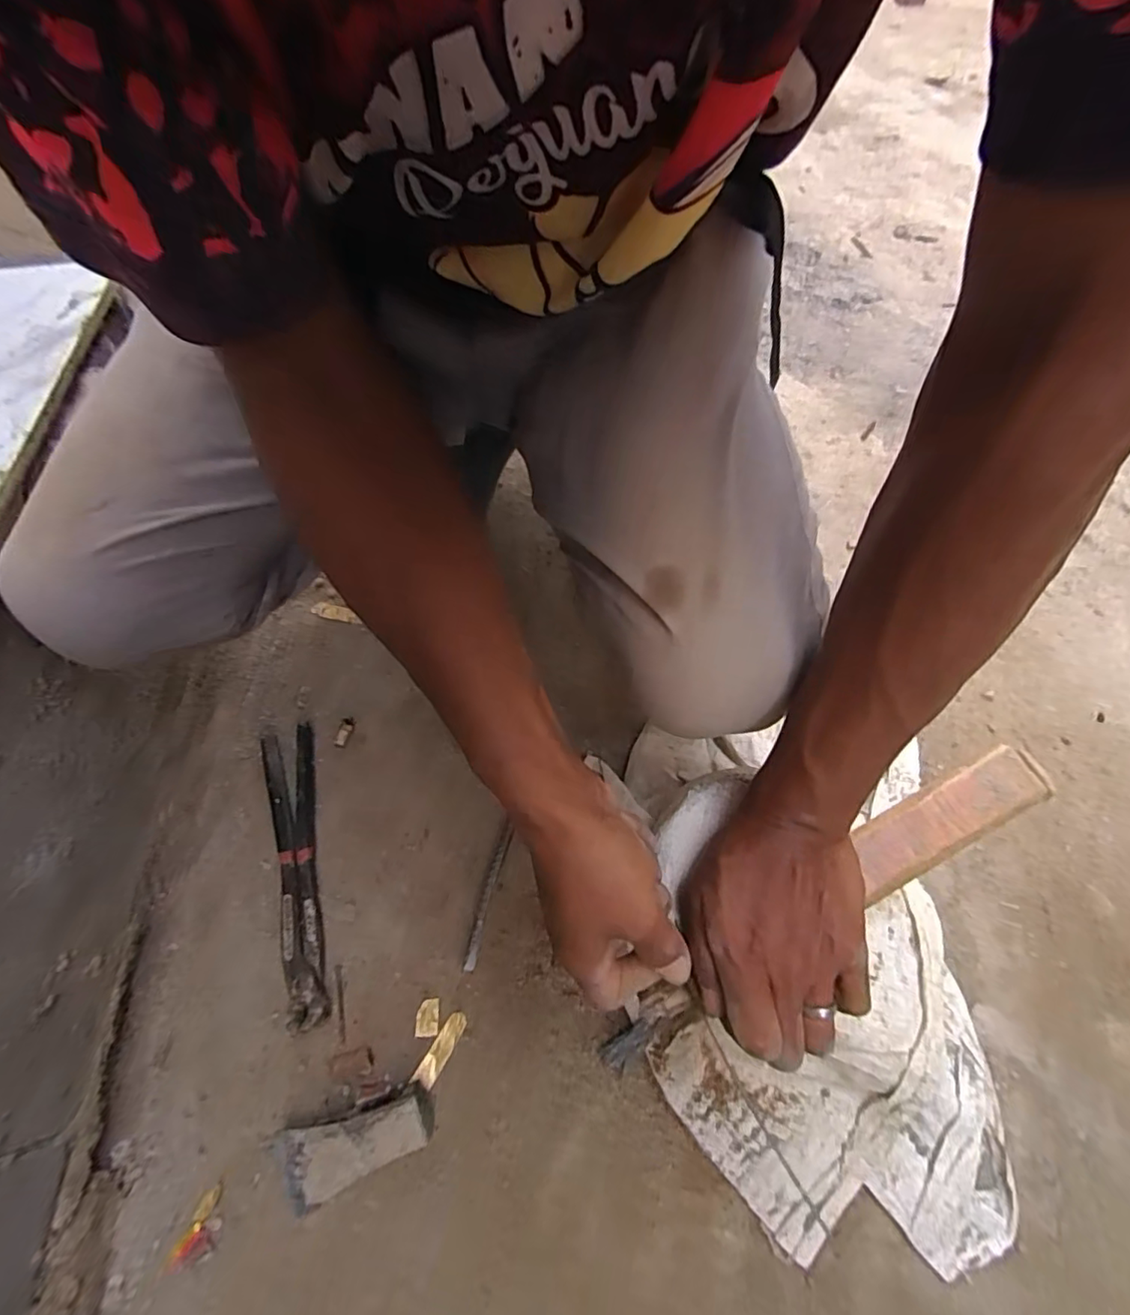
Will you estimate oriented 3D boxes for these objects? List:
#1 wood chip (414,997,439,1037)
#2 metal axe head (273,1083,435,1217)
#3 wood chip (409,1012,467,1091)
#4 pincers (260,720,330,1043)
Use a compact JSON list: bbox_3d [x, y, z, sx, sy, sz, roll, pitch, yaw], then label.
[{"bbox_3d":[-0.104,0.272,0.420,0.017,0.004,0.024,-1,61,2],"label":"wood chip"},{"bbox_3d":[-0.141,0.329,0.374,0.100,0.027,0.045,-16,62,-6],"label":"metal axe head"},{"bbox_3d":[-0.092,0.289,0.412,0.016,0.004,0.050,26,66,16],"label":"wood chip"},{"bbox_3d":[-0.222,0.171,0.464,0.041,0.019,0.241,-16,62,-6],"label":"pincers"}]

